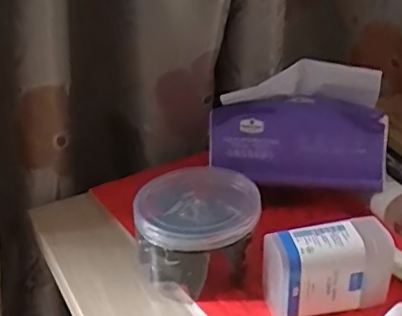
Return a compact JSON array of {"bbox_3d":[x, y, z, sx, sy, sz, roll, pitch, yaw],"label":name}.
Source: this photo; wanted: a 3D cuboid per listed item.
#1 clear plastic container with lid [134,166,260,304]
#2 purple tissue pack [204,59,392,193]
[{"bbox_3d":[-0.003,0.057,0.465,0.091,0.069,0.076,-8,30,-13],"label":"clear plastic container with lid"},{"bbox_3d":[0.085,-0.022,0.529,0.148,0.107,0.062,3,30,5],"label":"purple tissue pack"}]

